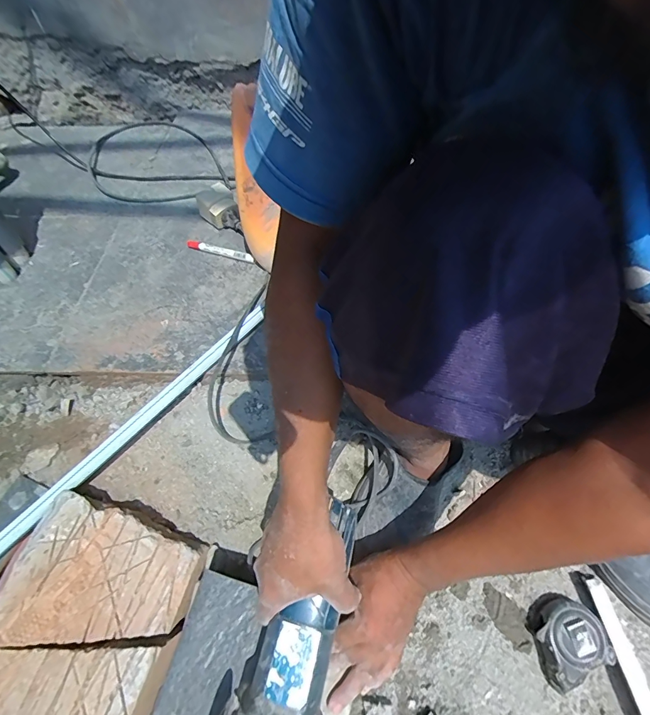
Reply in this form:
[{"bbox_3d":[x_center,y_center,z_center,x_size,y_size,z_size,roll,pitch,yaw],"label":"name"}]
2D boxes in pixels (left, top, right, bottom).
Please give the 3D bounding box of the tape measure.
[{"bbox_3d":[0.283,0.330,0.446,0.082,0.042,0.077,-23,64,-12],"label":"tape measure"}]

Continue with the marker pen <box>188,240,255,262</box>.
[{"bbox_3d":[-0.207,-0.212,0.742,0.144,0.018,0.019,17,63,8],"label":"marker pen"}]

